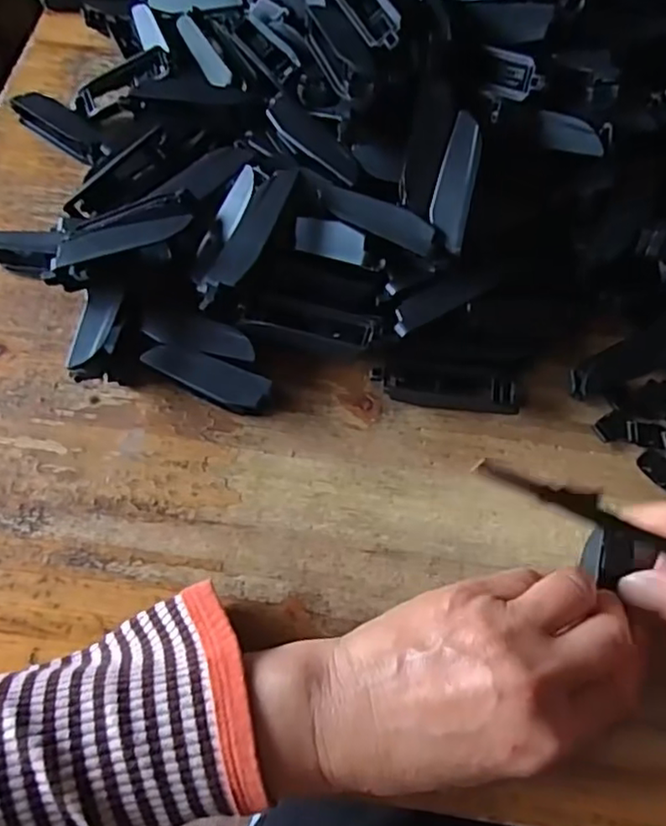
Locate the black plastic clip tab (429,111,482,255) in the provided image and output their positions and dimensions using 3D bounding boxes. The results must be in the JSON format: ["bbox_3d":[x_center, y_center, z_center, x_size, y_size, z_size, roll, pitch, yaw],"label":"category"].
[{"bbox_3d":[0.059,-0.110,0.298,0.018,0.004,0.064,8,91,3],"label":"black plastic clip tab"}]

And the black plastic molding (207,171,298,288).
[{"bbox_3d":[-0.037,-0.091,0.302,0.018,0.006,0.065,28,82,10],"label":"black plastic molding"}]

